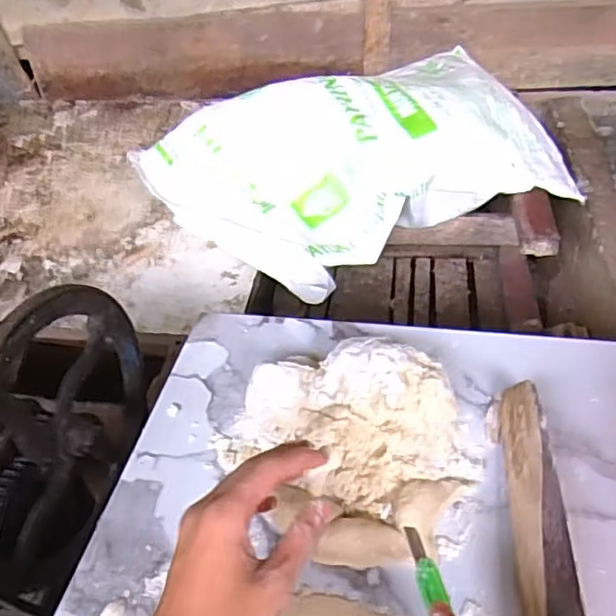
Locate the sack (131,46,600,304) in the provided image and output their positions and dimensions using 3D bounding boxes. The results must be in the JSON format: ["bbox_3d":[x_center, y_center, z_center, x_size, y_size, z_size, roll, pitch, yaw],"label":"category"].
[{"bbox_3d":[0.086,-0.258,1.045,0.640,0.177,0.357,-22,45,-15],"label":"sack"}]

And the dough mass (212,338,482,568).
[{"bbox_3d":[0.027,0.103,0.477,0.189,0.054,0.168,-5,43,3],"label":"dough mass"}]

